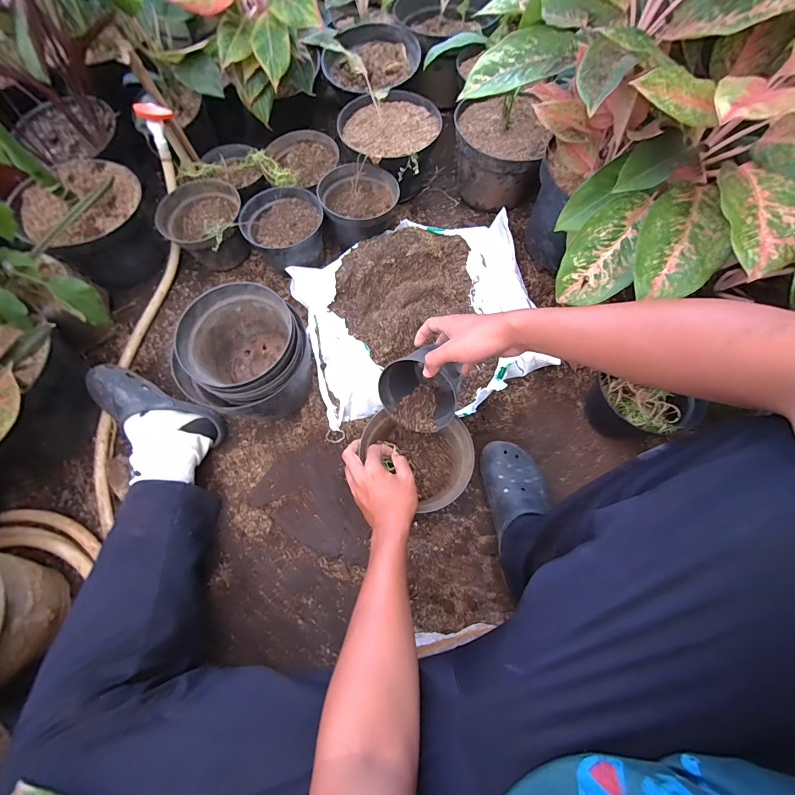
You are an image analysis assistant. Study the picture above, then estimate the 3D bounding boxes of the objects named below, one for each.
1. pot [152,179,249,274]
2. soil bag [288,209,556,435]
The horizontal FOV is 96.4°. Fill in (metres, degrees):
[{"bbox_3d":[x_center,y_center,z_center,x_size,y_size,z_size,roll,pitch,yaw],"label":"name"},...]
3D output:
[{"bbox_3d":[-0.436,-0.385,0.815,0.179,0.106,0.185,0,70,0],"label":"pot"},{"bbox_3d":[0.056,-0.185,0.750,0.504,0.081,0.461,-18,71,-7],"label":"soil bag"}]

